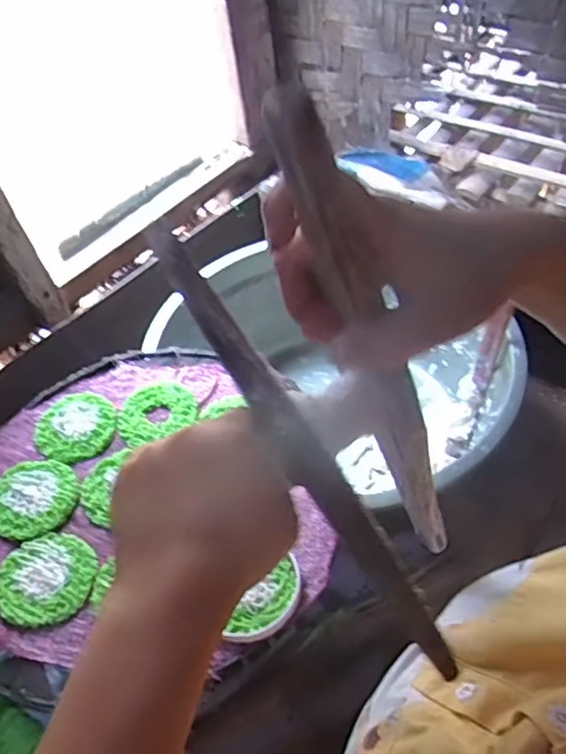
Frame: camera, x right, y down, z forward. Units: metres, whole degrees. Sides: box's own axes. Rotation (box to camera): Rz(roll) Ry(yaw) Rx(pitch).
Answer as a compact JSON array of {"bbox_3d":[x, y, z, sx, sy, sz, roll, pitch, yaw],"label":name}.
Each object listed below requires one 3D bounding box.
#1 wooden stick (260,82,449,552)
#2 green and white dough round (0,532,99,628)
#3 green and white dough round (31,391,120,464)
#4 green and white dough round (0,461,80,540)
[{"bbox_3d":[0.055,0.012,0.288,0.025,0.308,0.018,0,47,27],"label":"wooden stick"},{"bbox_3d":[-0.199,0.168,0.496,0.080,0.009,0.079,-3,49,4],"label":"green and white dough round"},{"bbox_3d":[-0.211,0.048,0.602,0.080,0.006,0.077,-3,49,4],"label":"green and white dough round"},{"bbox_3d":[-0.232,0.112,0.547,0.079,0.009,0.079,-3,49,4],"label":"green and white dough round"}]

